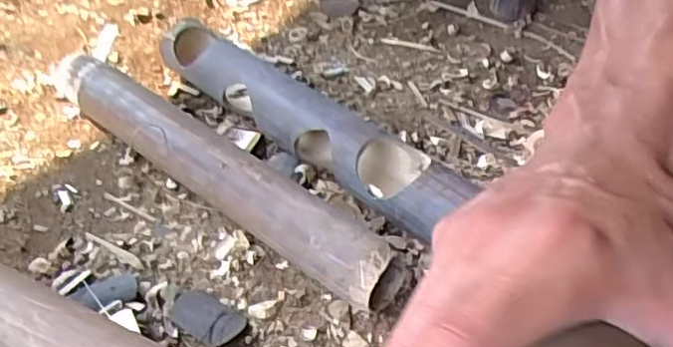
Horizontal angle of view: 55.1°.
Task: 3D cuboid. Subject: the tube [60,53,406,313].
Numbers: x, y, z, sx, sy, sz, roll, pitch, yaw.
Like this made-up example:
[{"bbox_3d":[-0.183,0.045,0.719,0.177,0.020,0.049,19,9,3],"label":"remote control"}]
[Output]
[{"bbox_3d":[-0.132,-0.009,0.637,0.456,0.069,0.057,31,49,26],"label":"tube"}]

